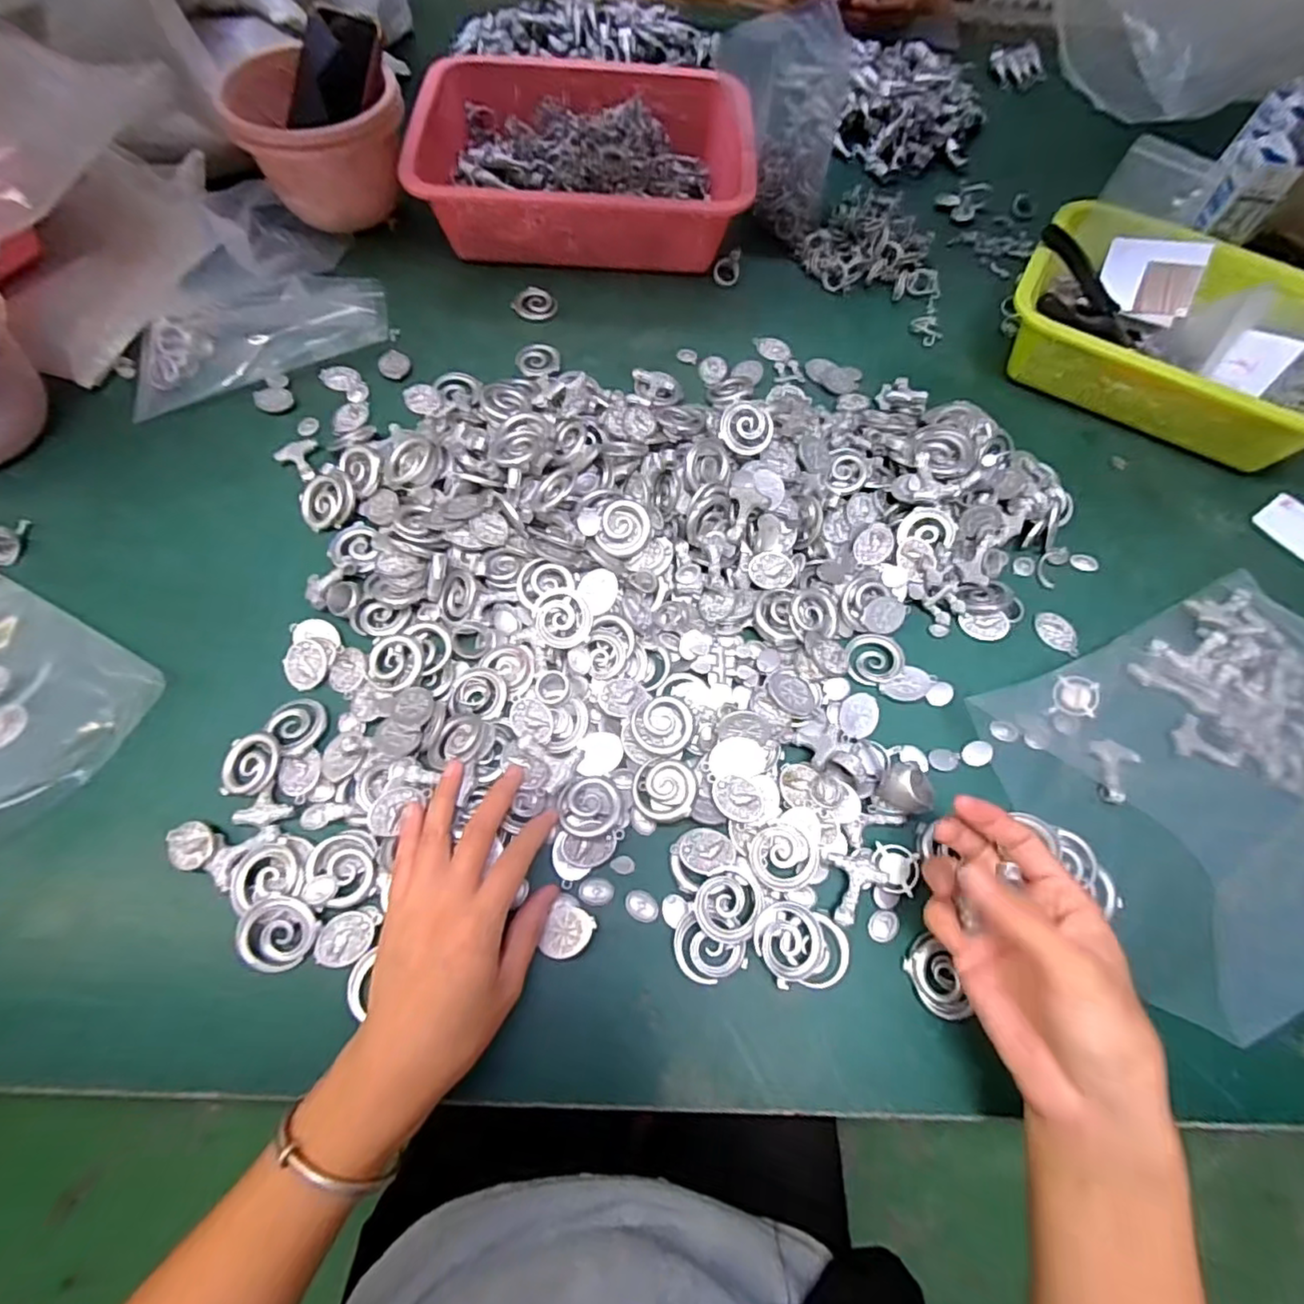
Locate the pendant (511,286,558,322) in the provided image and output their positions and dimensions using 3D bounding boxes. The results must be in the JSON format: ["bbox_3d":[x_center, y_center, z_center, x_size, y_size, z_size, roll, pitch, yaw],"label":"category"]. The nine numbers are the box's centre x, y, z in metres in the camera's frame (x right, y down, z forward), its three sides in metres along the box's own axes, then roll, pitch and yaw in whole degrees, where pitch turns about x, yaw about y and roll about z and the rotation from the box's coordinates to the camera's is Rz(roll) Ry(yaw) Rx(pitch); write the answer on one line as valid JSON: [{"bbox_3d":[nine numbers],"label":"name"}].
[{"bbox_3d":[-0.107,-0.317,0.575,0.039,0.004,0.039,1,65,-3],"label":"pendant"}]

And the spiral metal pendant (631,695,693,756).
[{"bbox_3d":[0.007,0.045,0.390,0.036,0.005,0.035,2,72,-5],"label":"spiral metal pendant"}]

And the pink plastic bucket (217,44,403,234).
[{"bbox_3d":[-0.297,-0.463,0.573,0.139,0.092,0.130,1,65,-3],"label":"pink plastic bucket"}]

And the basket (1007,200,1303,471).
[{"bbox_3d":[0.443,-0.269,0.533,0.270,0.074,0.186,26,67,9],"label":"basket"}]

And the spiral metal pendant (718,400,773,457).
[{"bbox_3d":[0.070,-0.167,0.465,0.040,0.004,0.040,9,88,-12],"label":"spiral metal pendant"}]

